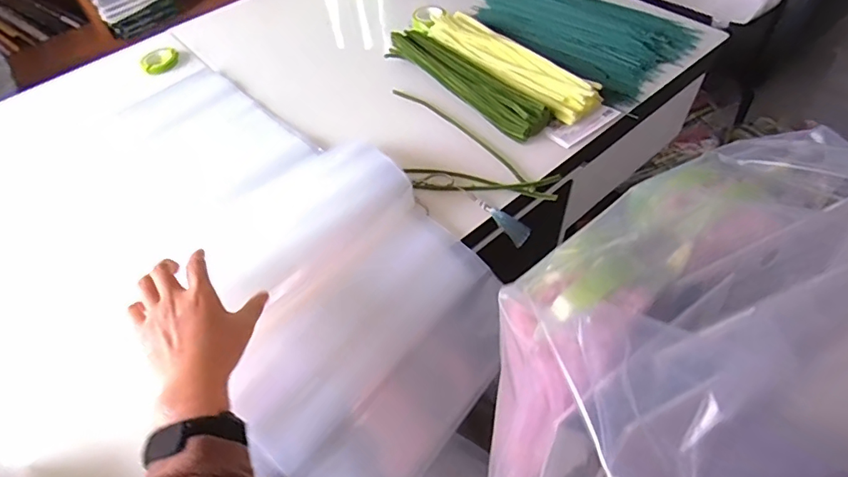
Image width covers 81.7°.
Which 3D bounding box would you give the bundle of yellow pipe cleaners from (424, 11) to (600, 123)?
[{"bbox_3d":[0.129,-0.274,0.764,0.076,0.040,0.314,-36,58,-21],"label":"bundle of yellow pipe cleaners"}]

